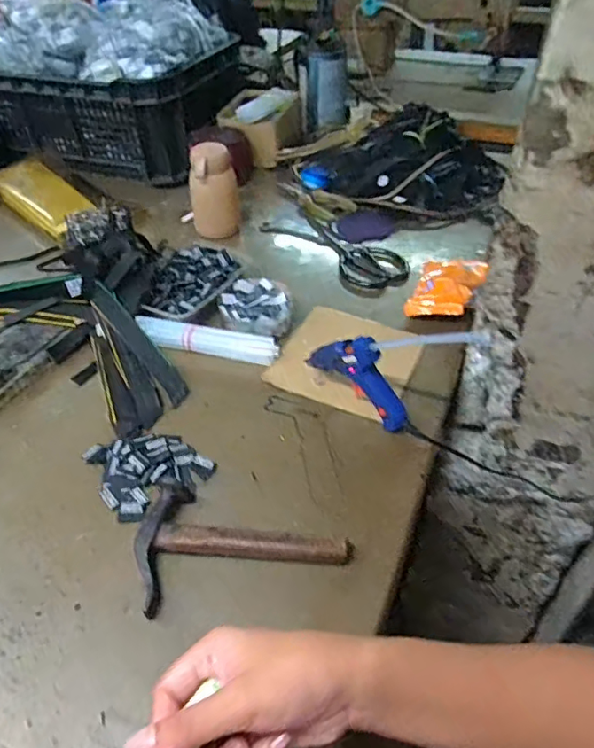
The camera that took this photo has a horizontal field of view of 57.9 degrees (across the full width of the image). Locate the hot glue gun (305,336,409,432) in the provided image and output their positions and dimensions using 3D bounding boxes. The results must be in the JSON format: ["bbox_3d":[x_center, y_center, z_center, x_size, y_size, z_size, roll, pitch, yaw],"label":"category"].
[{"bbox_3d":[0.066,-0.005,0.579,0.023,0.077,0.129,-34,53,-30],"label":"hot glue gun"}]

